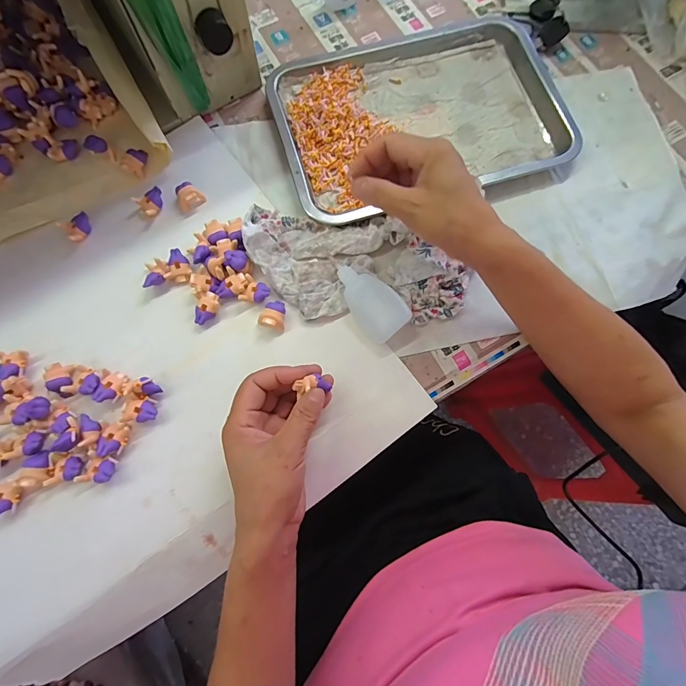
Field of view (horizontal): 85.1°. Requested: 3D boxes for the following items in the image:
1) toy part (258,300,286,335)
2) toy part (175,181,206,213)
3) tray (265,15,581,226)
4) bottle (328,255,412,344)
[{"bbox_3d":[-0.064,-0.026,0.361,0.027,0.014,0.030,34,78,6],"label":"toy part"},{"bbox_3d":[-0.160,-0.155,0.388,0.025,0.011,0.024,-26,79,-8],"label":"toy part"},{"bbox_3d":[0.083,-0.265,0.422,0.312,0.026,0.235,-16,78,-5],"label":"tray"},{"bbox_3d":[0.022,-0.047,0.358,0.042,0.025,0.091,-39,81,-10],"label":"bottle"}]

